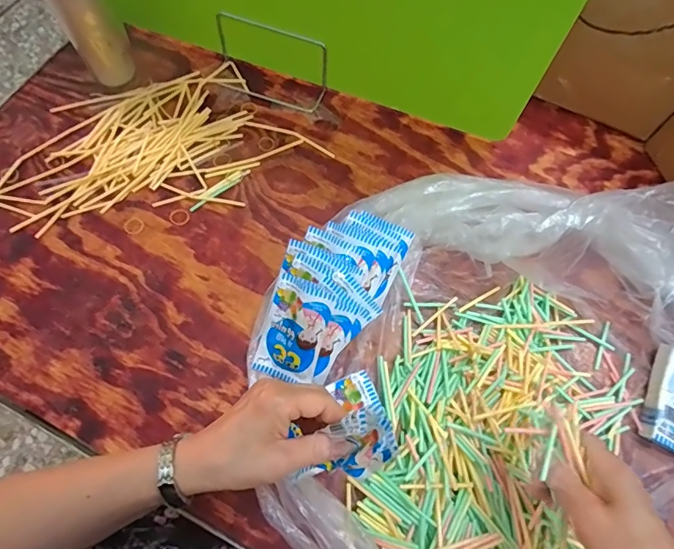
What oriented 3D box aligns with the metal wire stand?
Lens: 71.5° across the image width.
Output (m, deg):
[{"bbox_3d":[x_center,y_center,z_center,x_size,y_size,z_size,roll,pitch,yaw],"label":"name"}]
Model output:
[{"bbox_3d":[-0.089,-0.277,0.612,0.151,0.075,0.064,15,68,4],"label":"metal wire stand"}]

